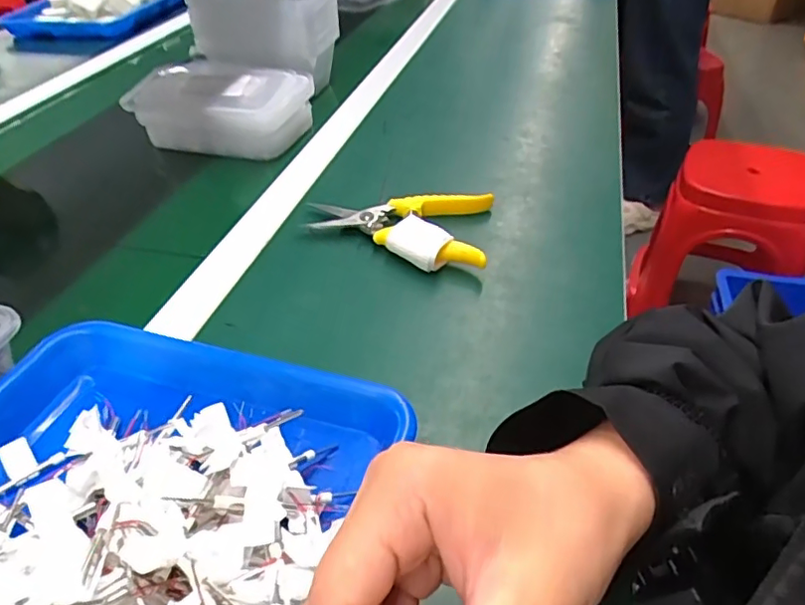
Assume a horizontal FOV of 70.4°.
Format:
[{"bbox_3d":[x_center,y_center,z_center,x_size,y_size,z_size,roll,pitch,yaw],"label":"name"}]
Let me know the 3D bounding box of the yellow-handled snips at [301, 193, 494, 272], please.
[{"bbox_3d":[-0.002,-0.065,0.492,0.157,0.035,0.101,1,40,3],"label":"yellow-handled snips"}]

